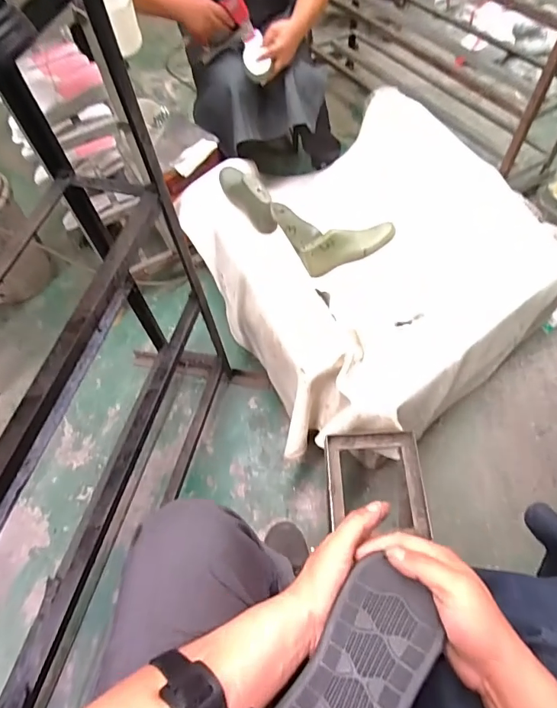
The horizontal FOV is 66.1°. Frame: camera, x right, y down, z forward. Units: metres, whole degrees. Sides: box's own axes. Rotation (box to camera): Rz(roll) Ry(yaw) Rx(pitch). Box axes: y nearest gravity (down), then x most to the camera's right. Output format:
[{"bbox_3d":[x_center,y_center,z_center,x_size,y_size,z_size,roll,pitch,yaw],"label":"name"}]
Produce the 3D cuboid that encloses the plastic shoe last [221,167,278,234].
[{"bbox_3d":[-0.093,-0.438,1.140,0.059,0.109,0.250,-29,62,-12],"label":"plastic shoe last"}]

